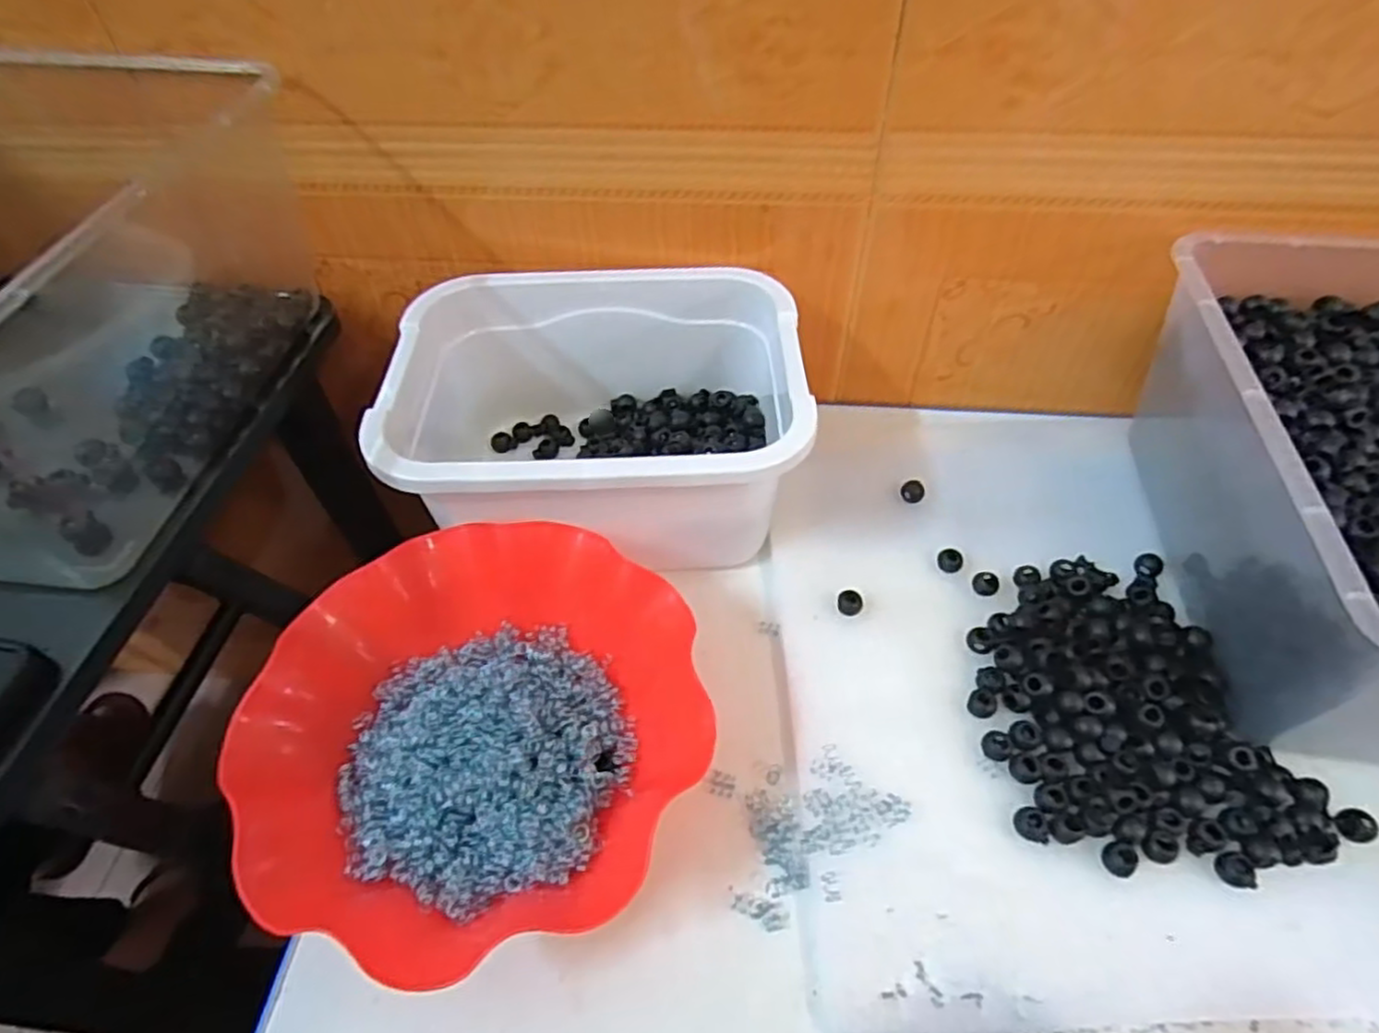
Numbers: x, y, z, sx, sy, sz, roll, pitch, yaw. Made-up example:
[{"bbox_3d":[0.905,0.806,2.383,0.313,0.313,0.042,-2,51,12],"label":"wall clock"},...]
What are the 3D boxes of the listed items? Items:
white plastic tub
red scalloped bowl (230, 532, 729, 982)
[{"bbox_3d":[-0.057,-0.065,0.477,0.252,0.101,0.186,-5,51,-2],"label":"white plastic tub"},{"bbox_3d":[-0.106,0.107,0.381,0.220,0.059,0.209,-1,51,1],"label":"red scalloped bowl"}]

